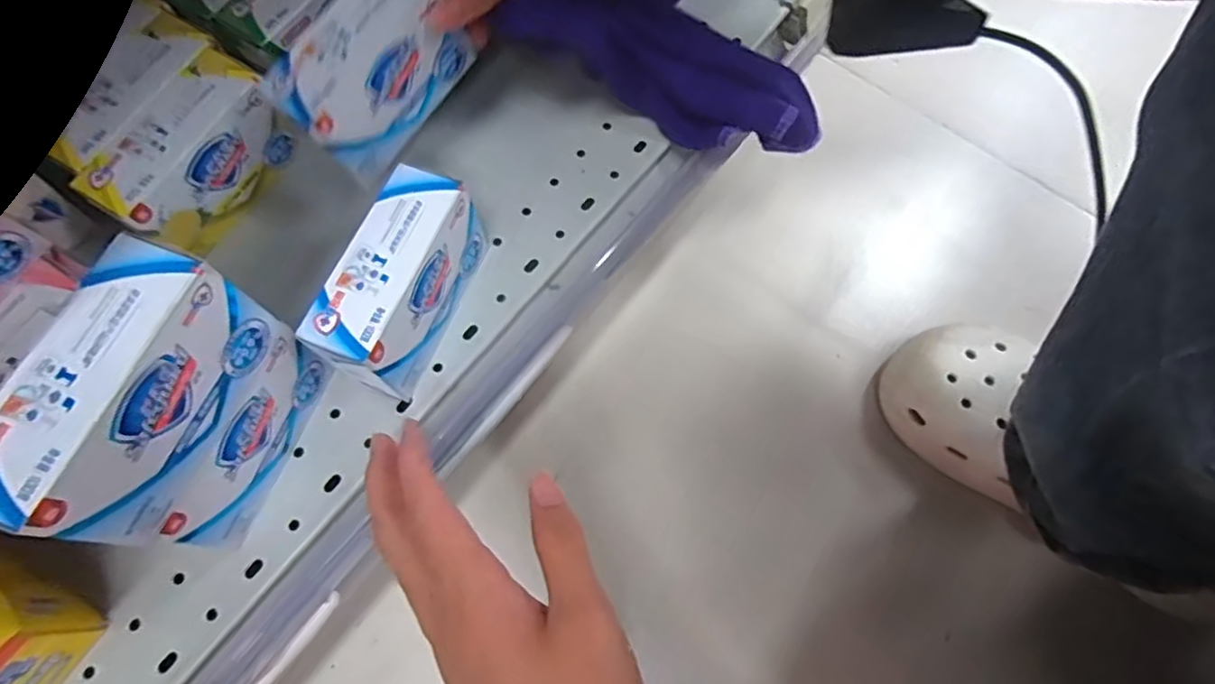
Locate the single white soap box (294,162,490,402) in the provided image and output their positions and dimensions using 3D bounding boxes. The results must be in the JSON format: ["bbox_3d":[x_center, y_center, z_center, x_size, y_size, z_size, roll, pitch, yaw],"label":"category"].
[{"bbox_3d":[-0.100,-0.026,0.316,0.041,0.063,0.100,22,72,6],"label":"single white soap box"}]

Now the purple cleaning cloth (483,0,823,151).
[{"bbox_3d":[0.029,-0.163,0.359,0.212,0.042,0.074,16,69,-20],"label":"purple cleaning cloth"}]

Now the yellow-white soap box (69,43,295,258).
[{"bbox_3d":[-0.215,-0.095,0.340,0.041,0.059,0.093,34,74,10],"label":"yellow-white soap box"}]

